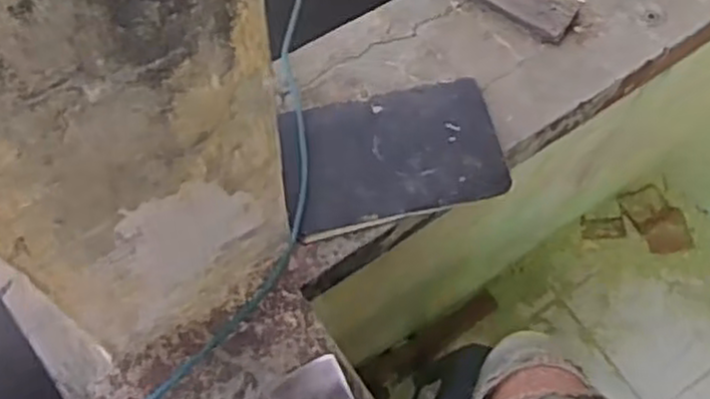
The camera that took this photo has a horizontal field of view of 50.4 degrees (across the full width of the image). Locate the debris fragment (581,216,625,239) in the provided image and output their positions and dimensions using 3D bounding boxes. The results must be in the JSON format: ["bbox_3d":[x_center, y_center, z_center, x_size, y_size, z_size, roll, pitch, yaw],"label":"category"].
[{"bbox_3d":[0.557,0.066,1.696,0.103,0.016,0.056,-2,66,-3],"label":"debris fragment"}]

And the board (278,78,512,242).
[{"bbox_3d":[0.036,-0.047,0.744,0.214,0.014,0.128,-15,67,-9],"label":"board"}]

